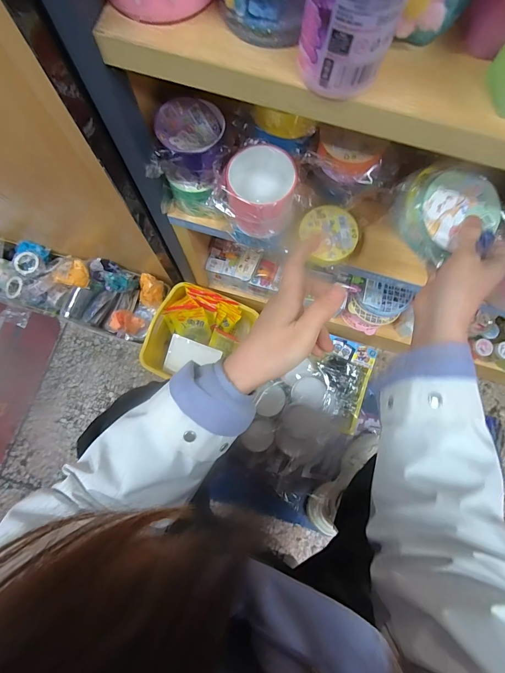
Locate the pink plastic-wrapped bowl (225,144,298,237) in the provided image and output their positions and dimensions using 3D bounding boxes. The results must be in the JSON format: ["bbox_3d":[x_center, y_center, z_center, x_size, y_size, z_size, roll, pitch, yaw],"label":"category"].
[{"bbox_3d":[0.010,-0.182,0.429,0.081,0.076,0.085,0,78,-1],"label":"pink plastic-wrapped bowl"}]

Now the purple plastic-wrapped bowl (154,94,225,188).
[{"bbox_3d":[-0.078,-0.248,0.433,0.088,0.063,0.094,0,78,-1],"label":"purple plastic-wrapped bowl"}]

